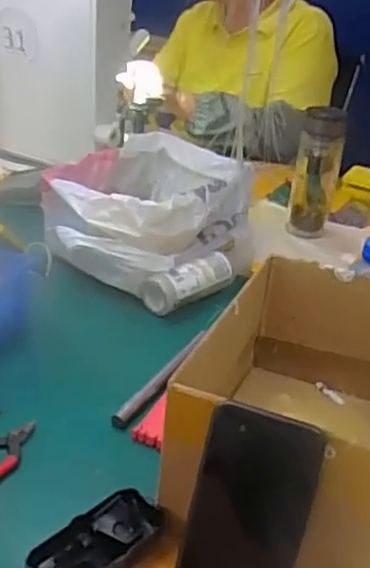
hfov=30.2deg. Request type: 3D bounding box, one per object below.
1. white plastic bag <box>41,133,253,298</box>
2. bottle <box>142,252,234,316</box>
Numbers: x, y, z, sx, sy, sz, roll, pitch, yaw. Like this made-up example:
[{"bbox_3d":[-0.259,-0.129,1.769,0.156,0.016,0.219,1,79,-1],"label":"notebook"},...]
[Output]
[{"bbox_3d":[-0.051,-0.105,1.005,0.295,0.133,0.330,5,28,-1],"label":"white plastic bag"},{"bbox_3d":[0.010,0.001,0.900,0.128,0.054,0.049,-17,36,-36],"label":"bottle"}]

